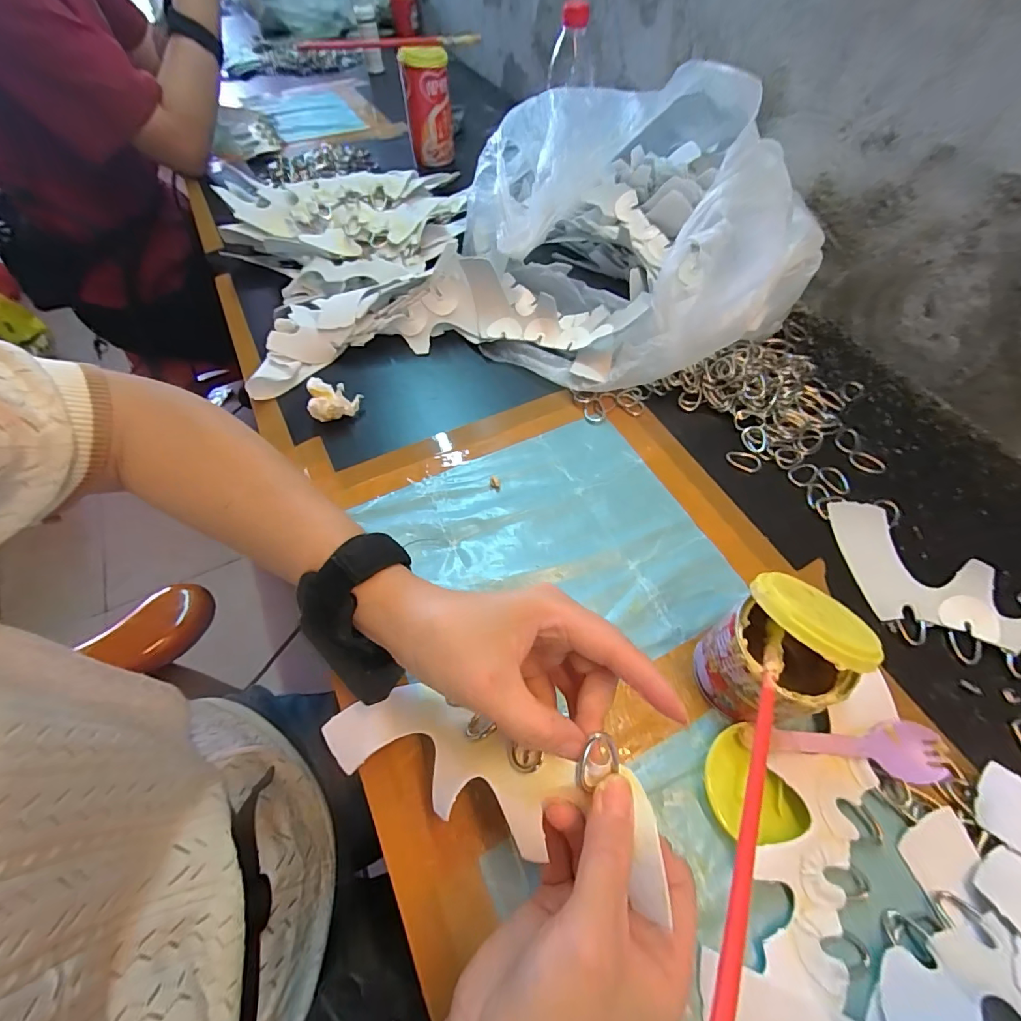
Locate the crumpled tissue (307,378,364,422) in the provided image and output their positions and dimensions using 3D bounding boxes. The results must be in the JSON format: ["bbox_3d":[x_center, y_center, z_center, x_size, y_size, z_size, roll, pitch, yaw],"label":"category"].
[{"bbox_3d":[-0.164,-0.097,0.426,0.044,0.031,0.033,8,57,5],"label":"crumpled tissue"}]

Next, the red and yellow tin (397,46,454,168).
[{"bbox_3d":[-0.123,-0.584,0.671,0.066,0.118,0.055,8,57,5],"label":"red and yellow tin"}]

